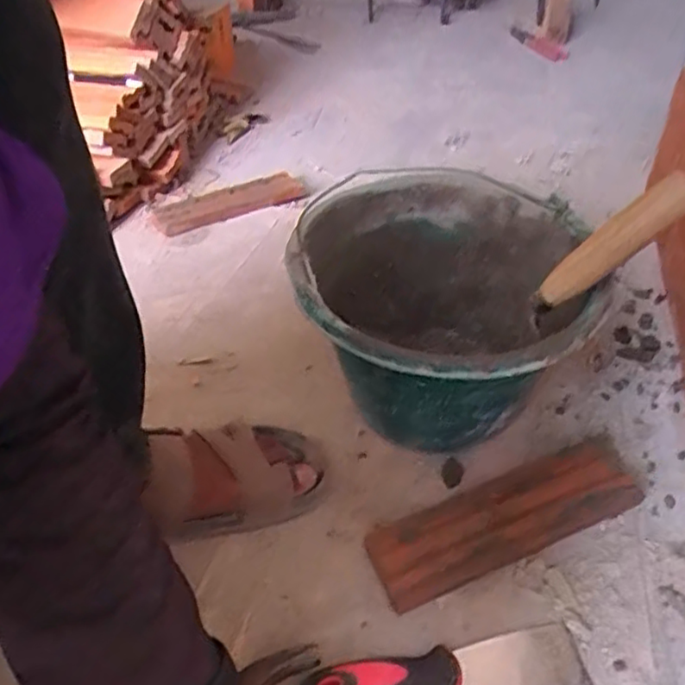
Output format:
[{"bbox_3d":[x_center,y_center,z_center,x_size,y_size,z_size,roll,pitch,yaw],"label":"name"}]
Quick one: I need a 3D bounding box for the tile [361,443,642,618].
[{"bbox_3d":[0.137,0.145,0.546,0.233,0.015,0.068,-20,54,-12],"label":"tile"}]

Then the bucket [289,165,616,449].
[{"bbox_3d":[0.082,-0.021,0.608,0.240,0.178,0.277,3,40,5],"label":"bucket"}]

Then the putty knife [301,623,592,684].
[{"bbox_3d":[0.072,0.227,0.454,0.200,0.028,0.042,-6,40,-6],"label":"putty knife"}]

